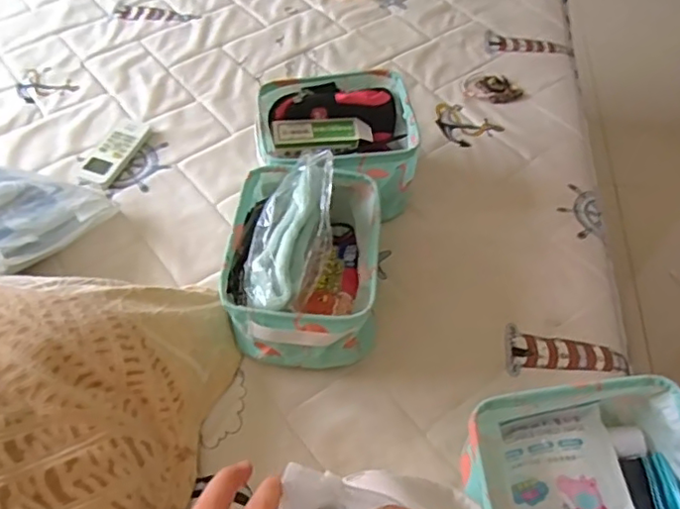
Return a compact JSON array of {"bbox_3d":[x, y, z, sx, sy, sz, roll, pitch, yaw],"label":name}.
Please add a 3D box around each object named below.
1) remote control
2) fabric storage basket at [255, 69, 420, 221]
[{"bbox_3d":[-0.337,-0.157,0.898,0.060,0.016,0.130,16,55,11],"label":"remote control"},{"bbox_3d":[-0.004,-0.144,0.829,0.204,0.117,0.182,-11,55,-8],"label":"fabric storage basket"}]

